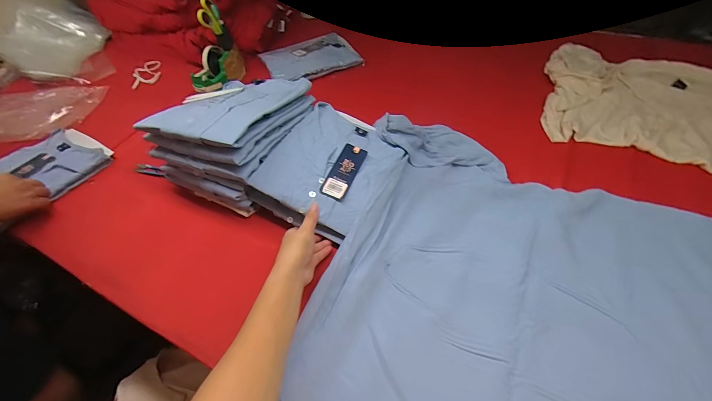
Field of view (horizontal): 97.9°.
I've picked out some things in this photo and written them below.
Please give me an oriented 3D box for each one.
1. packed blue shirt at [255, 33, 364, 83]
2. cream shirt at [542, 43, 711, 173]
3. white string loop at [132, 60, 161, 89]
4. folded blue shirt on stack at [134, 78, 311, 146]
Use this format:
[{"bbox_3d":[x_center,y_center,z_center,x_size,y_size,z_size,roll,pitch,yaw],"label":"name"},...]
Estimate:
[{"bbox_3d":[-0.131,-0.423,0.914,0.258,0.022,0.229,-25,51,-17],"label":"packed blue shirt"},{"bbox_3d":[0.682,-0.199,0.653,0.518,0.042,0.366,20,53,20],"label":"cream shirt"},{"bbox_3d":[-0.665,-0.399,0.987,0.082,0.011,0.130,-18,59,-12],"label":"white string loop"},{"bbox_3d":[-0.230,-0.185,0.595,0.183,0.022,0.265,13,40,19],"label":"folded blue shirt on stack"}]

